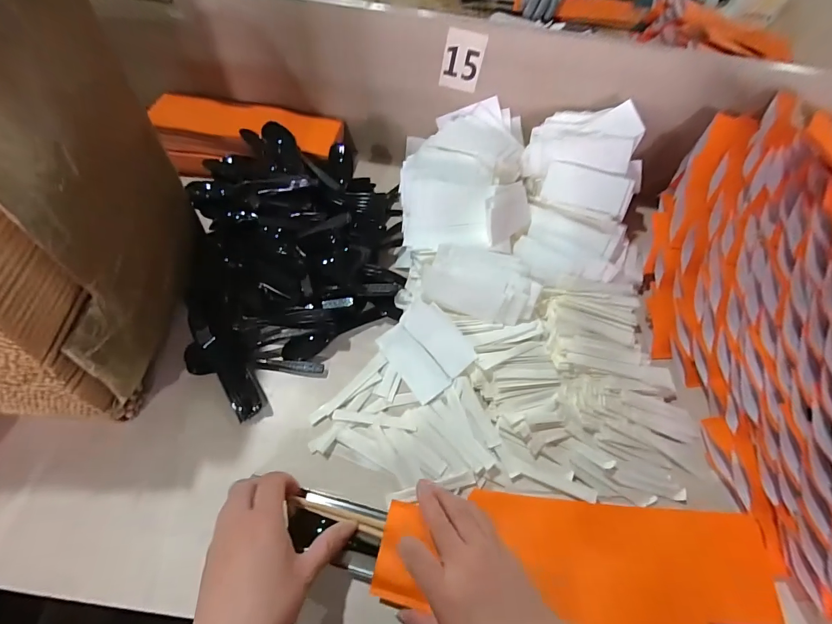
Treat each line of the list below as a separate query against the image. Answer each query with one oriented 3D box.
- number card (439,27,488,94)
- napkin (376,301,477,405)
[{"bbox_3d":[0.060,-0.322,0.498,0.048,0.065,0.004,14,52,0],"label":"number card"},{"bbox_3d":[0.013,0.043,0.457,0.085,0.017,0.095,-42,77,5],"label":"napkin"}]

